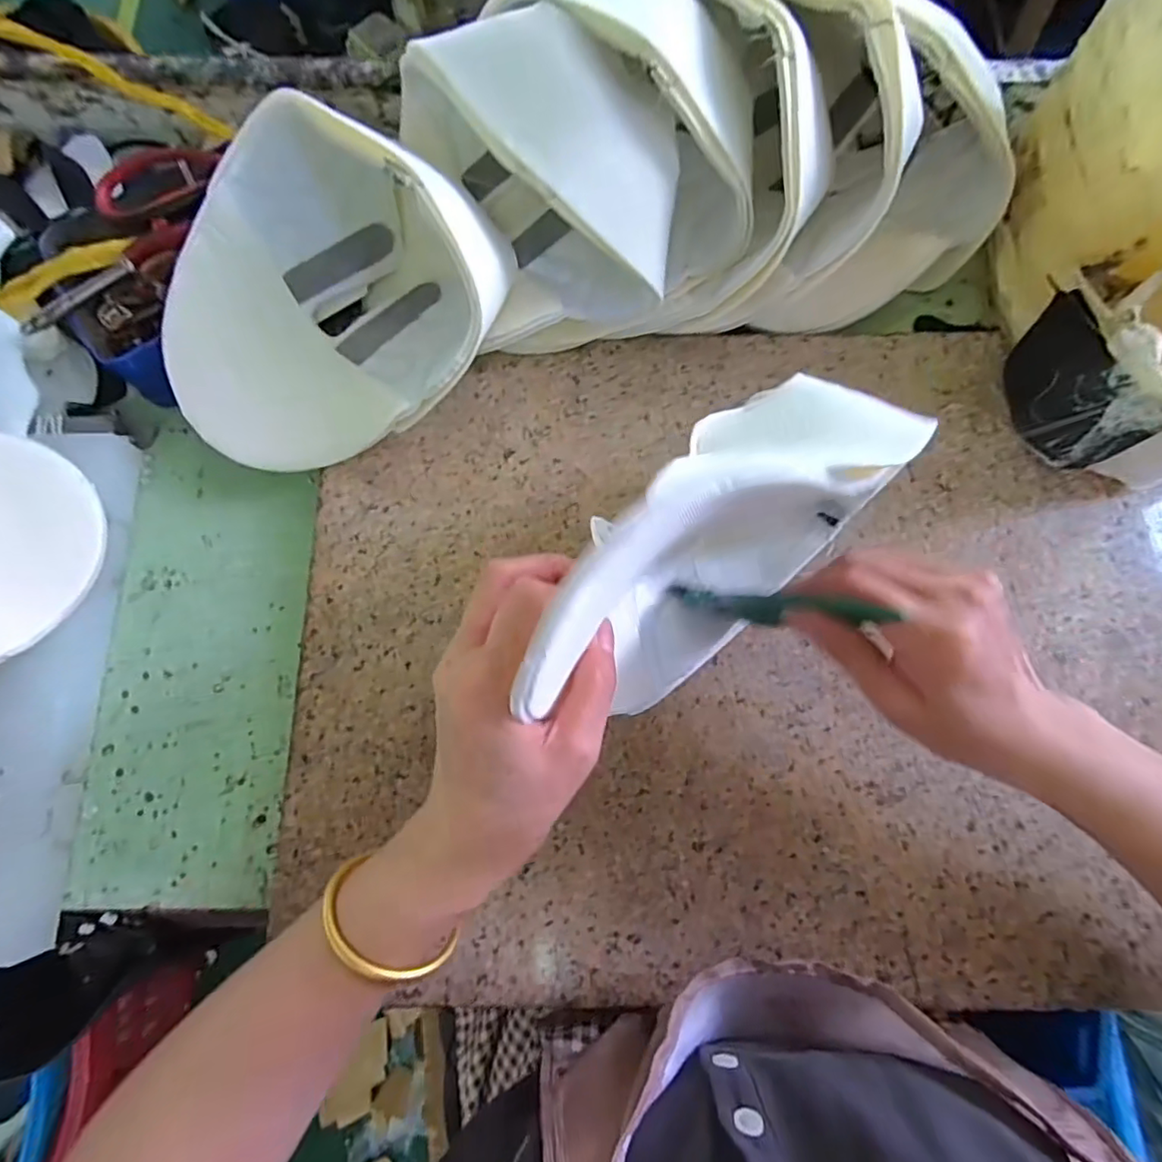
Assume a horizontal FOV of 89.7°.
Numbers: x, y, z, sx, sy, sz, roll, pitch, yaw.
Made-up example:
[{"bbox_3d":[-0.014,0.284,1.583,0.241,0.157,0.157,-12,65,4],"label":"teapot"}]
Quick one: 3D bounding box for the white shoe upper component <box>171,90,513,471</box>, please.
[{"bbox_3d":[-0.157,-0.156,0.346,0.183,0.100,0.189,39,80,9],"label":"white shoe upper component"}]

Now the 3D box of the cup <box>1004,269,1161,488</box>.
[{"bbox_3d":[0.323,-0.122,0.327,0.112,0.099,0.116,-25,77,-5],"label":"cup"}]

